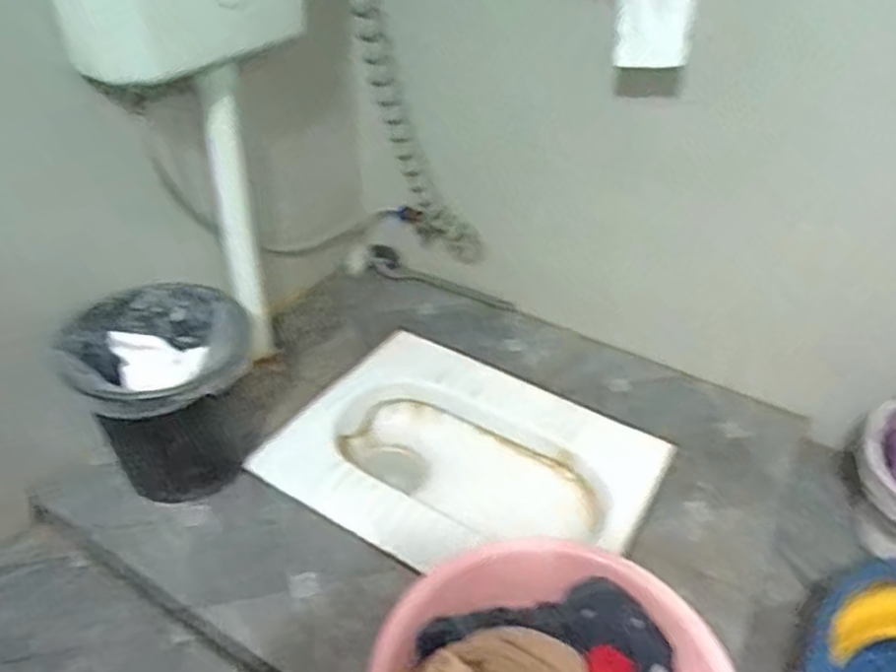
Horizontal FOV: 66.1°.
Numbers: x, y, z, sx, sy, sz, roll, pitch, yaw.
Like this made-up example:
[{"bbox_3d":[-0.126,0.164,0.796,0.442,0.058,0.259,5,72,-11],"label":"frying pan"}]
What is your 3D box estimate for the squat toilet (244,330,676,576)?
[{"bbox_3d":[0.027,0.232,1.124,0.545,0.150,0.414,22,43,21],"label":"squat toilet"}]

